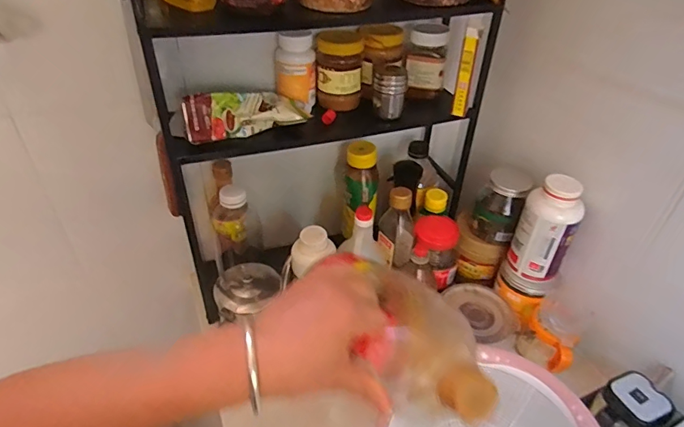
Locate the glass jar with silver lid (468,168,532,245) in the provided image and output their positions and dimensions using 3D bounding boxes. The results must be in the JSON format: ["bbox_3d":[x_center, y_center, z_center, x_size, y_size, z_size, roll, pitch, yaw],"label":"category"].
[{"bbox_3d":[0.275,-0.013,0.792,0.079,0.117,0.071,17,41,18],"label":"glass jar with silver lid"}]

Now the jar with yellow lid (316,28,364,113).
[{"bbox_3d":[-0.004,-0.228,0.721,0.072,0.108,0.067,4,39,2],"label":"jar with yellow lid"}]

